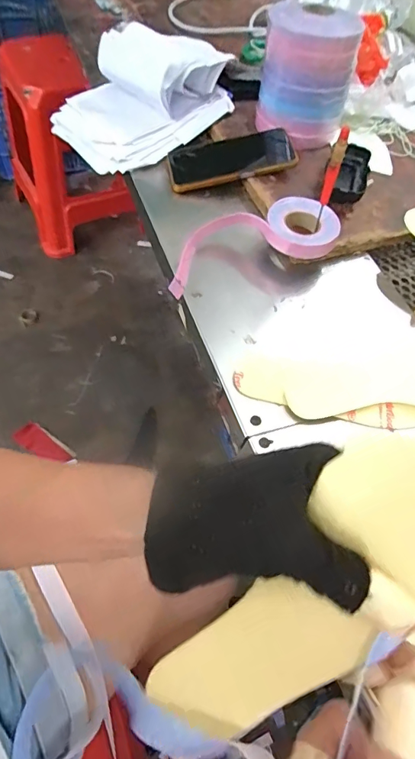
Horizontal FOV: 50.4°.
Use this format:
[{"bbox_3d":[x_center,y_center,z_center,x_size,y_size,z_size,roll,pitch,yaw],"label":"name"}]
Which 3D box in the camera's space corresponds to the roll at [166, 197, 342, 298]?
[{"bbox_3d":[0.045,-0.153,0.492,0.194,0.044,0.075,-14,60,-14],"label":"roll"}]

